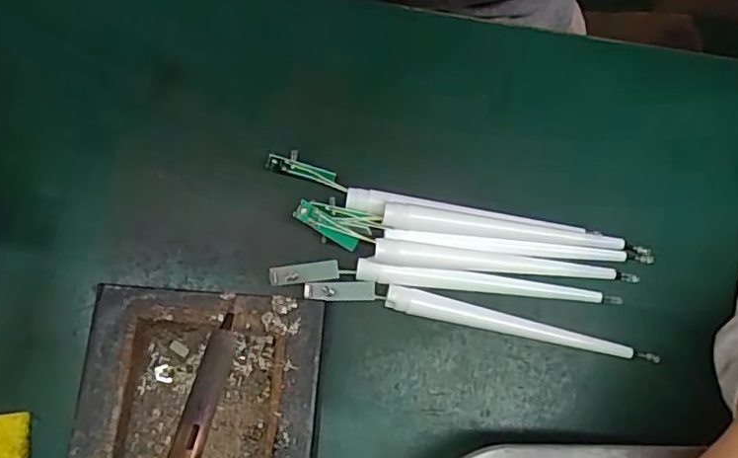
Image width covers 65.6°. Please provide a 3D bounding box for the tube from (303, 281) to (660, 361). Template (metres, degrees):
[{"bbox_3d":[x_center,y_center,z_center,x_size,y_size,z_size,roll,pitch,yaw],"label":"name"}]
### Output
[{"bbox_3d":[0.050,0.039,0.258,0.158,0.012,0.011,11,76,1],"label":"tube"}]

